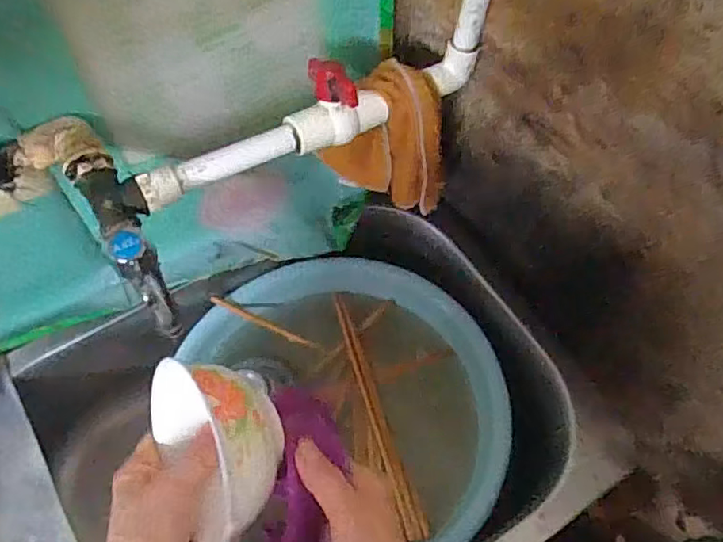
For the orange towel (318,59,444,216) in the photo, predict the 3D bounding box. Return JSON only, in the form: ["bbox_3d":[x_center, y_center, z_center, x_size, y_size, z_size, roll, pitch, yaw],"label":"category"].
[{"bbox_3d":[0.020,-0.104,0.489,0.096,0.128,0.082,-1,59,-3],"label":"orange towel"}]

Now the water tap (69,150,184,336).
[{"bbox_3d":[-0.151,-0.029,0.373,0.033,0.068,0.115,-28,64,-18],"label":"water tap"}]

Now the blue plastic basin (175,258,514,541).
[{"bbox_3d":[-0.011,0.147,0.602,0.294,0.090,0.325,-17,61,-12],"label":"blue plastic basin"}]

